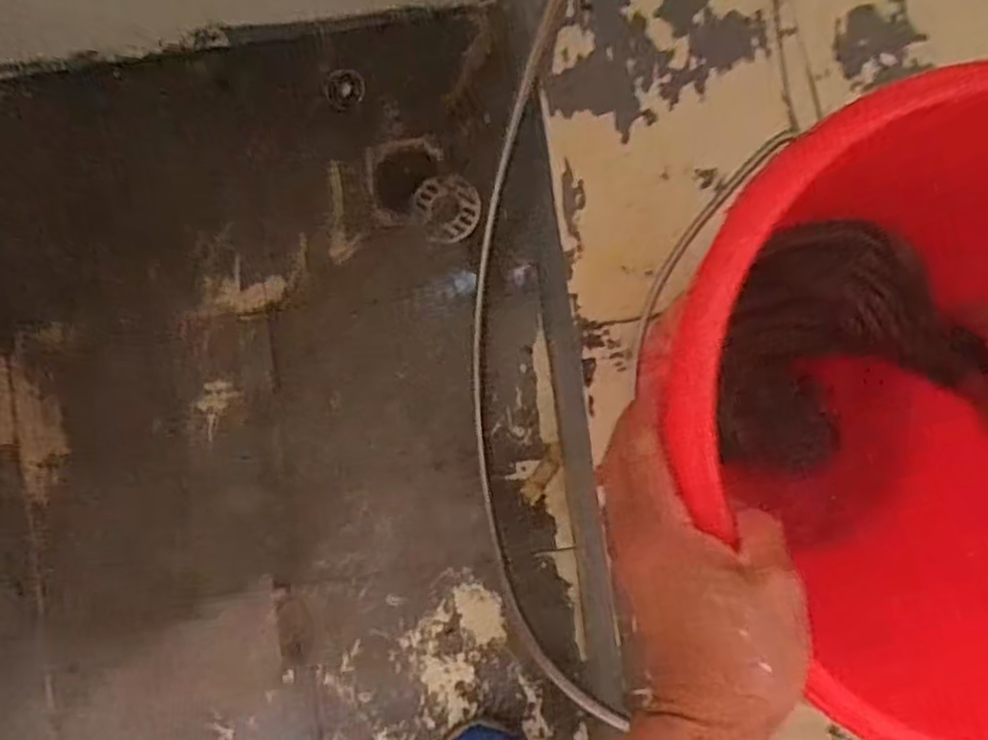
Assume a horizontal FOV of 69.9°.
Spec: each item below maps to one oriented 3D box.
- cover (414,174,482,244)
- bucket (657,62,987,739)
[{"bbox_3d":[-0.050,-0.175,0.766,0.069,0.006,0.073,0,89,5],"label":"cover"},{"bbox_3d":[0.233,0.010,0.415,0.271,0.274,0.286,0,89,5],"label":"bucket"}]

